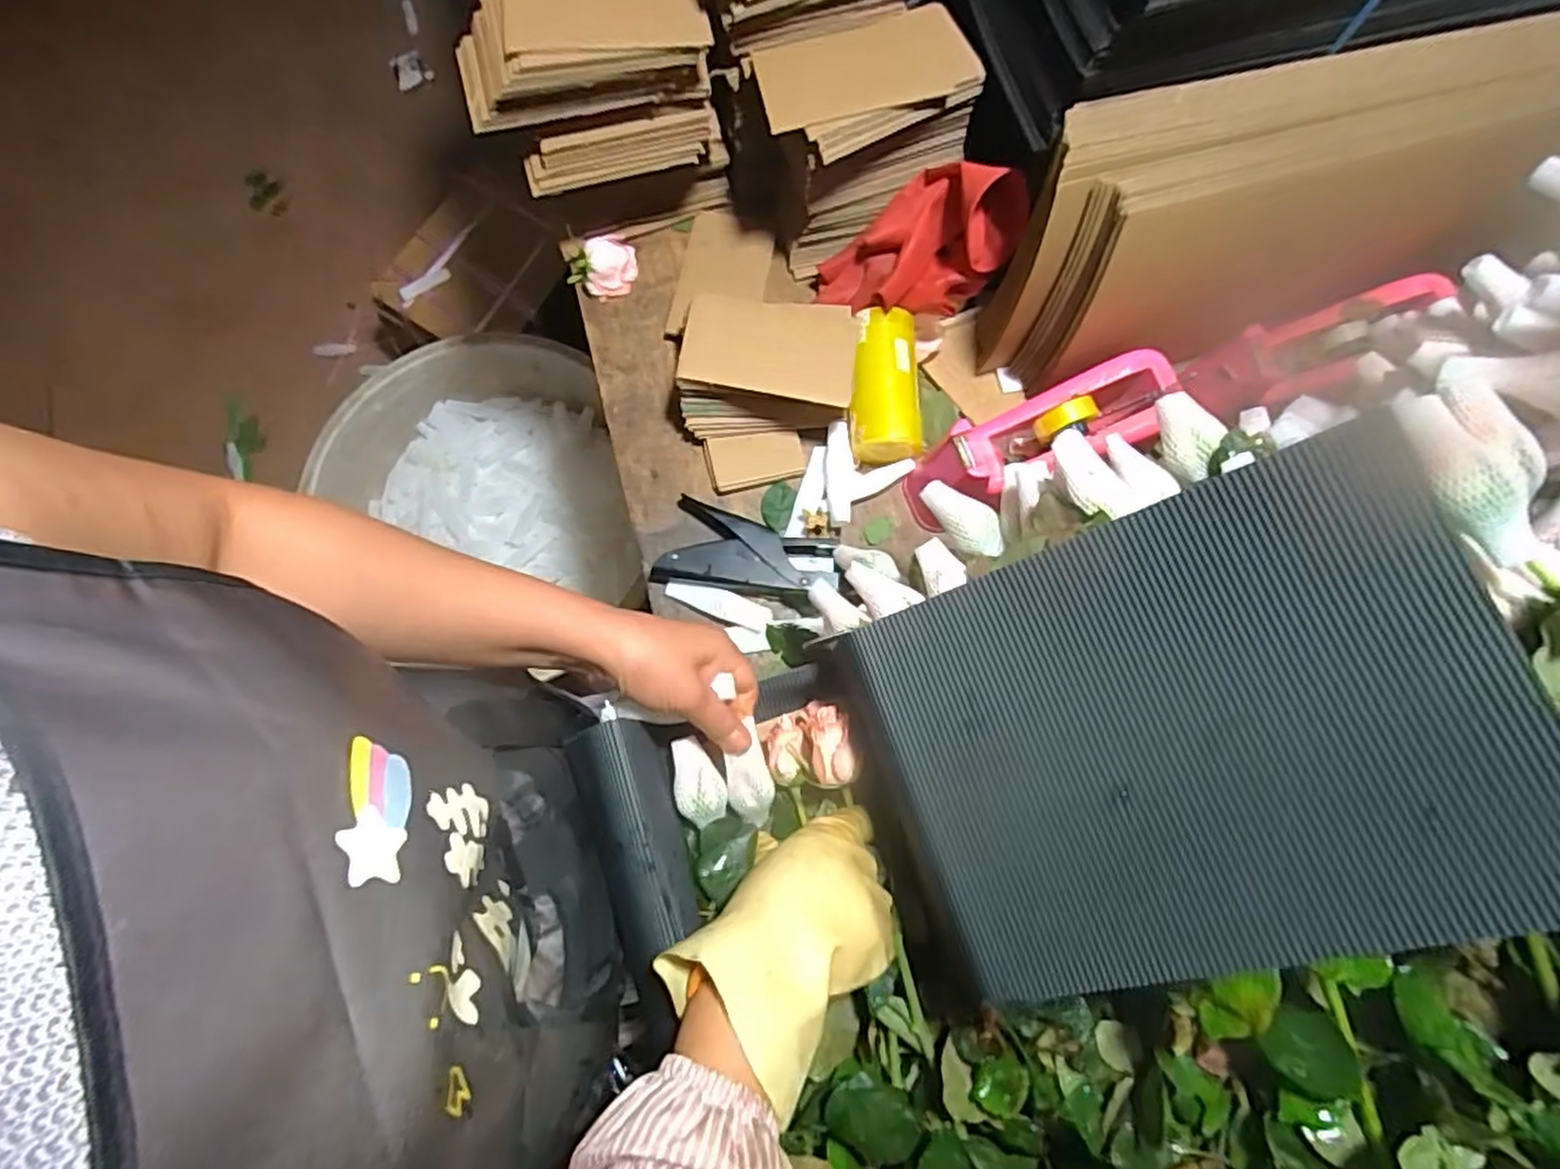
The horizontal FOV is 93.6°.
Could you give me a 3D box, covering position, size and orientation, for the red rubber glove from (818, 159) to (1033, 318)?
[{"bbox_3d":[0.116,-0.285,0.611,0.143,0.116,0.110,-34,81,-8],"label":"red rubber glove"}]

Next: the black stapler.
[{"bbox_3d":[-0.027,-0.029,0.615,0.147,0.025,0.074,8,78,1],"label":"black stapler"}]

